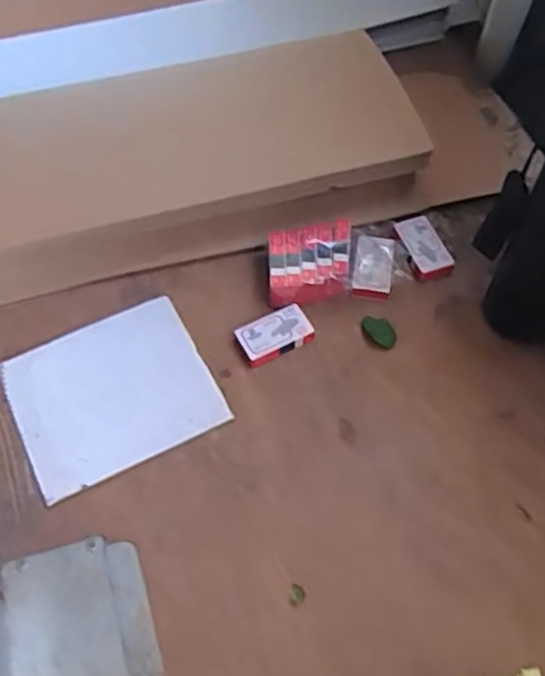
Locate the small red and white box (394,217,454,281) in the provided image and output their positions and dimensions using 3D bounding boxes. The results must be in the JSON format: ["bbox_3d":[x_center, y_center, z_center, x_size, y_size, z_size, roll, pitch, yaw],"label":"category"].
[{"bbox_3d":[0.161,-0.096,0.738,0.043,0.017,0.074,-13,59,-8],"label":"small red and white box"}]

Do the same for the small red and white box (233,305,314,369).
[{"bbox_3d":[0.002,-0.002,0.674,0.071,0.014,0.043,-22,61,-13],"label":"small red and white box"}]

